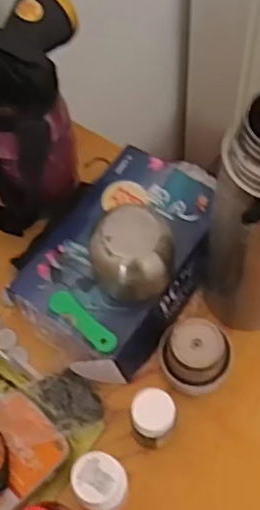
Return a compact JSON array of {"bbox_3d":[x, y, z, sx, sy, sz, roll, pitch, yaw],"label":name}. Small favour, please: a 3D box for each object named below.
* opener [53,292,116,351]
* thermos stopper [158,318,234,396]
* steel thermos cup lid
[{"bbox_3d":[-0.034,0.048,0.463,0.060,0.004,0.016,41,80,17],"label":"opener"},{"bbox_3d":[0.046,0.077,0.466,0.052,0.051,0.045,23,66,15],"label":"thermos stopper"},{"bbox_3d":[0.004,0.000,0.467,0.055,0.064,0.046,8,63,8],"label":"steel thermos cup lid"}]

